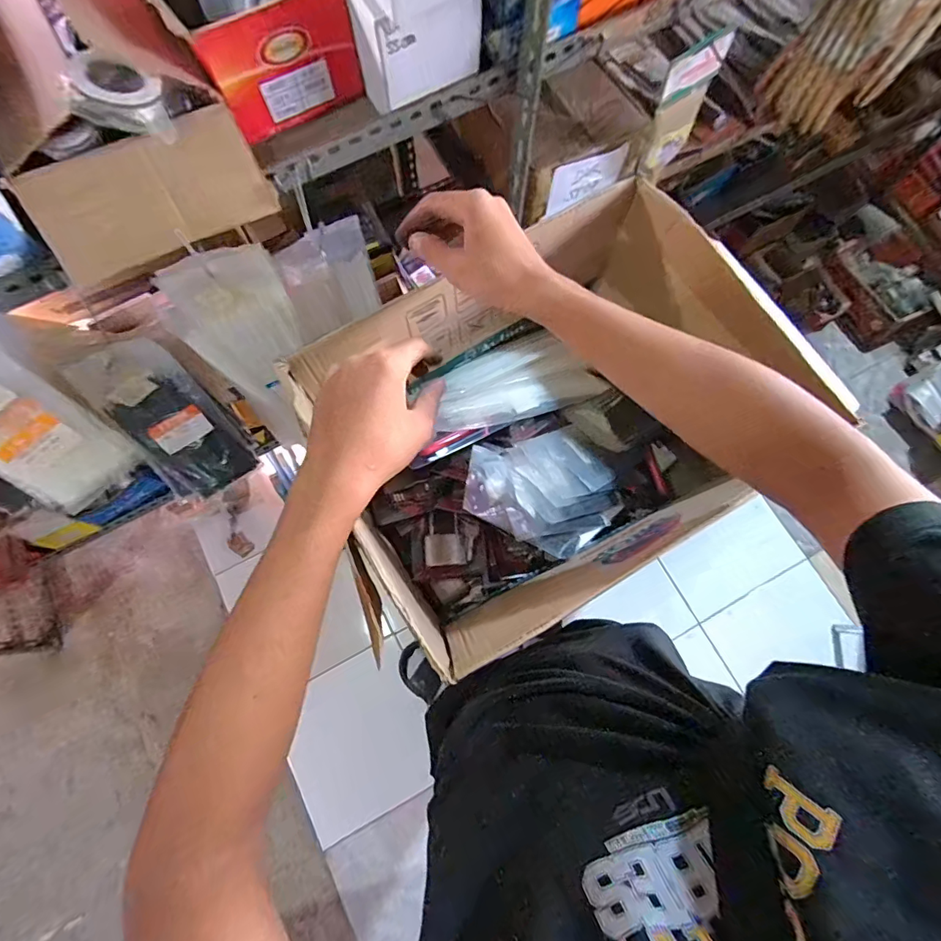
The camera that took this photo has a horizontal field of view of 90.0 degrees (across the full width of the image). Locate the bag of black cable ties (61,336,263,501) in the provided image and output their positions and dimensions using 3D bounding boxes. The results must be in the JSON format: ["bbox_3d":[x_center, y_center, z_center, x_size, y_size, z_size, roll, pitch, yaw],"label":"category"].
[{"bbox_3d":[-0.367,-0.058,0.576,0.105,0.212,0.031,-32,42,-9],"label":"bag of black cable ties"}]

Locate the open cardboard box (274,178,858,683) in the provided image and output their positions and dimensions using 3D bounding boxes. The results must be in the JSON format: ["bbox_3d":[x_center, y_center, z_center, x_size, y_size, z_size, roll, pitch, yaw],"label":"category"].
[{"bbox_3d":[0.080,-0.047,0.549,0.449,0.217,0.337,-30,77,-8],"label":"open cardboard box"}]

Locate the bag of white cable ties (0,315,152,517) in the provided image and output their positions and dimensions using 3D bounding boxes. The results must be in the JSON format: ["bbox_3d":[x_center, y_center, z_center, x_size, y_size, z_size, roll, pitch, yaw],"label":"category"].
[{"bbox_3d":[-0.452,-0.044,0.482,0.033,0.202,0.114,17,55,43],"label":"bag of white cable ties"}]

